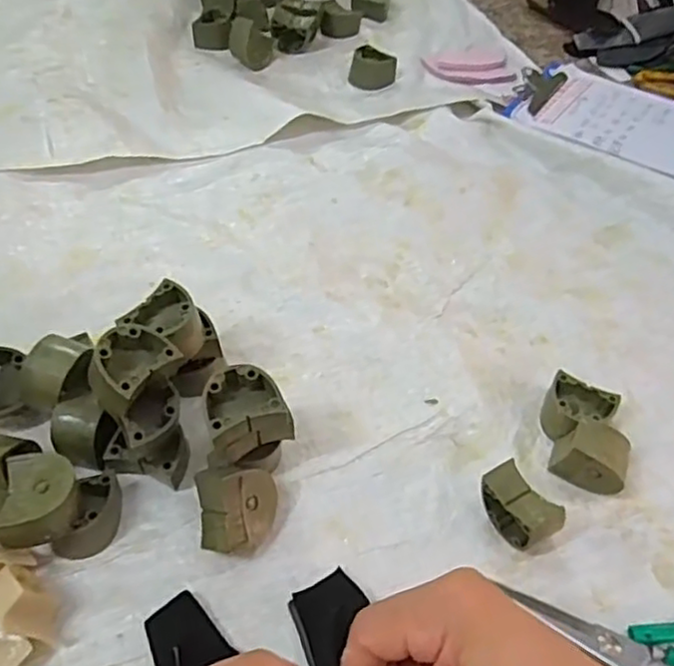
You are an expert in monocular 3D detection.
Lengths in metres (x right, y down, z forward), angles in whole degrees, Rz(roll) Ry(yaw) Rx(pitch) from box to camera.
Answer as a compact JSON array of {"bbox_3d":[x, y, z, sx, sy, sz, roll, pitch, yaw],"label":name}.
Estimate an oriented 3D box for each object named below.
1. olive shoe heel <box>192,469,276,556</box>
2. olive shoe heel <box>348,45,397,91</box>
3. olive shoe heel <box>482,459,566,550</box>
[{"bbox_3d":[-0.057,0.106,0.393,0.045,0.046,0.037,-9,50,-12],"label":"olive shoe heel"},{"bbox_3d":[0.041,-0.300,0.752,0.047,0.028,0.037,16,49,9],"label":"olive shoe heel"},{"bbox_3d":[0.109,0.106,0.402,0.024,0.037,0.049,-23,54,-23],"label":"olive shoe heel"}]

